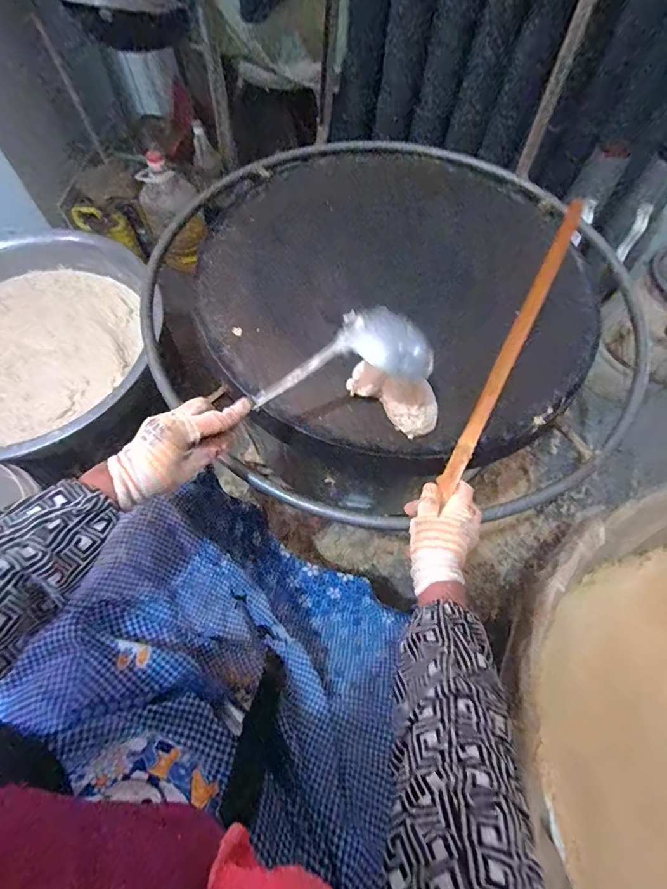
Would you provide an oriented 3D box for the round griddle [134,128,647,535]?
[{"bbox_3d":[0.078,-0.270,0.667,0.669,0.070,0.794,0,64,-1],"label":"round griddle"}]

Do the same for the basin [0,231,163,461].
[{"bbox_3d":[-0.643,-0.174,0.833,0.517,0.161,0.517,0,64,-1],"label":"basin"}]

